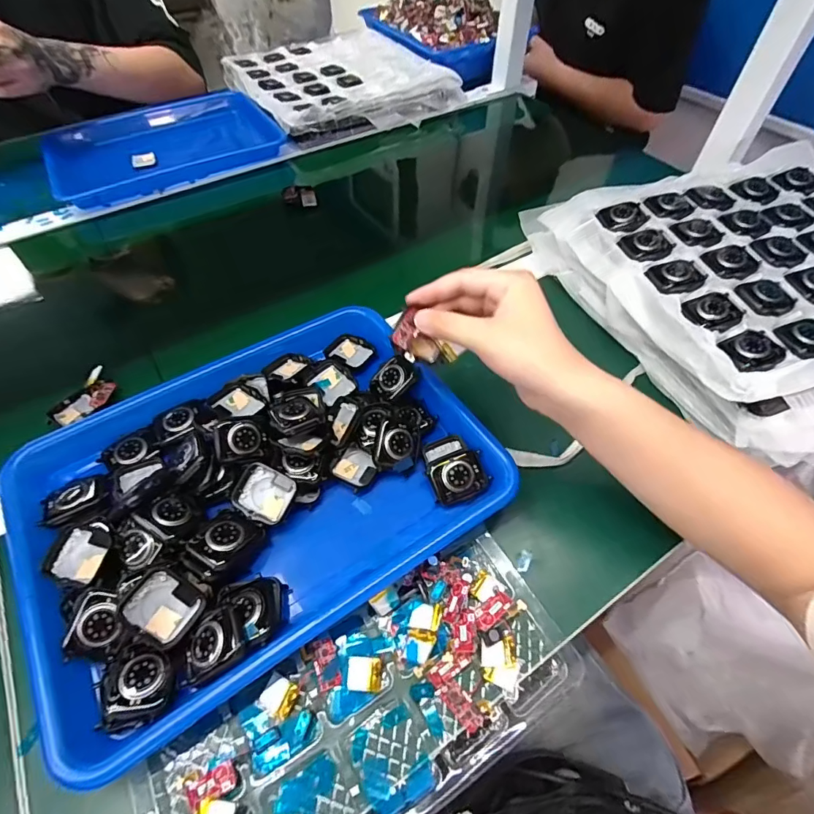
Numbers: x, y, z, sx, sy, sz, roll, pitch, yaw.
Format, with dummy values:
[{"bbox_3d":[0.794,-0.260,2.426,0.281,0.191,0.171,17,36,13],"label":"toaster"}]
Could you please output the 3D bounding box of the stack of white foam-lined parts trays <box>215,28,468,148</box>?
[{"bbox_3d":[-0.127,-0.576,0.792,0.305,0.038,0.335,-28,58,-18],"label":"stack of white foam-lined parts trays"}]

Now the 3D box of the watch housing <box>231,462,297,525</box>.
[{"bbox_3d":[-0.106,0.062,0.330,0.041,0.009,0.037,24,75,4],"label":"watch housing"}]

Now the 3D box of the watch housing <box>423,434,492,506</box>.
[{"bbox_3d":[0.035,0.046,0.351,0.042,0.017,0.056,-18,55,-12],"label":"watch housing"}]

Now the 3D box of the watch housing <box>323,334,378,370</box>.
[{"bbox_3d":[-0.051,-0.052,0.427,0.042,0.010,0.037,31,60,22],"label":"watch housing"}]

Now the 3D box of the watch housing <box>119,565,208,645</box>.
[{"bbox_3d":[-0.149,0.122,0.279,0.042,0.008,0.035,45,54,-9],"label":"watch housing"}]

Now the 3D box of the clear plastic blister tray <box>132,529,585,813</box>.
[{"bbox_3d":[-0.022,0.190,0.275,0.257,0.020,0.107,-28,58,-18],"label":"clear plastic blister tray"}]

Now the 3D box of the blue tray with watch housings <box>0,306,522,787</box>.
[{"bbox_3d":[-0.116,0.049,0.353,0.326,0.050,0.260,-29,59,-19],"label":"blue tray with watch housings"}]

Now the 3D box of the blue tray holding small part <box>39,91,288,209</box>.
[{"bbox_3d":[-0.383,-0.410,0.711,0.323,0.040,0.252,-27,58,-17],"label":"blue tray holding small part"}]

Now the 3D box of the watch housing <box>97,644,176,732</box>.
[{"bbox_3d":[-0.160,0.162,0.265,0.040,0.012,0.043,-15,55,-10],"label":"watch housing"}]

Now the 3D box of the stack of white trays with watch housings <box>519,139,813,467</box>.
[{"bbox_3d":[0.334,-0.121,0.439,0.276,0.082,0.328,-17,55,-11],"label":"stack of white trays with watch housings"}]

